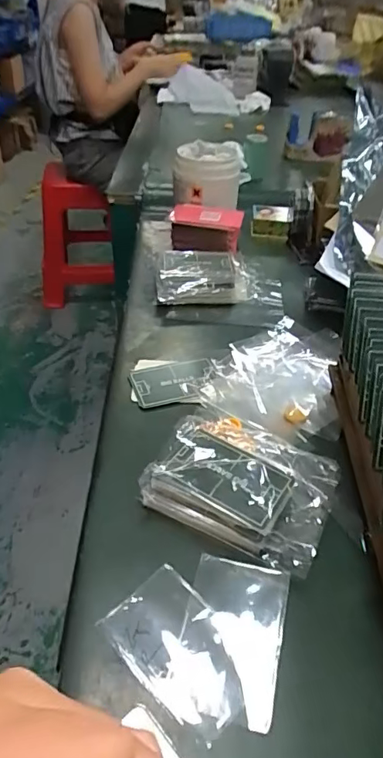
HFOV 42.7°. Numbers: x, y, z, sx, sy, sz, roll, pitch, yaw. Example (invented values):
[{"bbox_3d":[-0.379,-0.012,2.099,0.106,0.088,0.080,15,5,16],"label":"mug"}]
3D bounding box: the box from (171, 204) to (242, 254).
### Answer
[{"bbox_3d":[0.019,-0.209,0.680,0.100,0.047,0.064,12,41,11],"label":"box"}]

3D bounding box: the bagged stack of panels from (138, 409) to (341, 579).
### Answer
[{"bbox_3d":[0.038,0.071,0.354,0.123,0.032,0.097,18,42,18],"label":"bagged stack of panels"}]

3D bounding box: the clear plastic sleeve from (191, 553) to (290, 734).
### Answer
[{"bbox_3d":[0.024,0.150,0.289,0.057,0.004,0.084,10,46,11],"label":"clear plastic sleeve"}]

